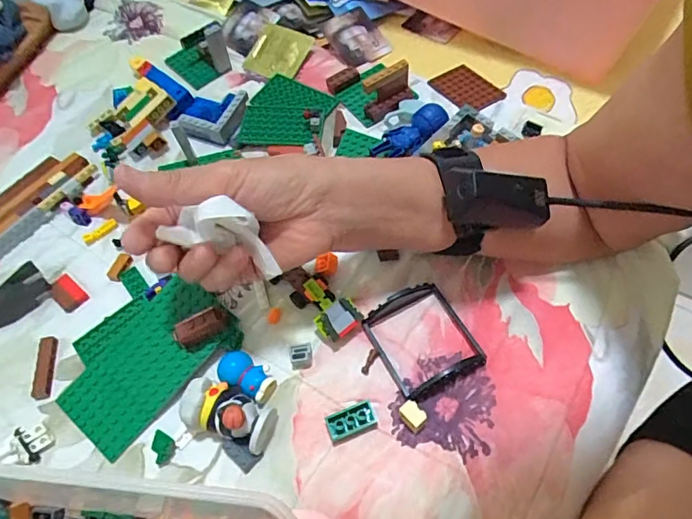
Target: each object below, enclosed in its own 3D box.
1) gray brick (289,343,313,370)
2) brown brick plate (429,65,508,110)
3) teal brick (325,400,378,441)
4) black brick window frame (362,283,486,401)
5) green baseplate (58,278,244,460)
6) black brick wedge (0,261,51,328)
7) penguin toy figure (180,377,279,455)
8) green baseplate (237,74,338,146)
[{"bbox_3d":[-0.032,0.070,0.360,0.016,0.010,0.015,-11,57,-2],"label":"gray brick"},{"bbox_3d":[0.119,-0.169,0.492,0.047,0.004,0.064,-31,60,-15],"label":"brown brick plate"},{"bbox_3d":[0.004,0.108,0.334,0.033,0.008,0.018,-21,58,-9],"label":"teal brick"},{"bbox_3d":[0.055,0.054,0.351,0.065,0.025,0.073,-26,59,-12],"label":"black brick window frame"},{"bbox_3d":[-0.150,0.069,0.368,0.087,0.010,0.123,40,79,18],"label":"green baseplate"},{"bbox_3d":[-0.278,0.034,0.410,0.028,0.012,0.062,34,66,24],"label":"black brick wedge"},{"bbox_3d":[-0.076,0.102,0.330,0.060,0.037,0.034,14,59,13],"label":"penguin toy figure"},{"bbox_3d":[-0.058,-0.147,0.494,0.082,0.011,0.090,14,63,14],"label":"green baseplate"}]

